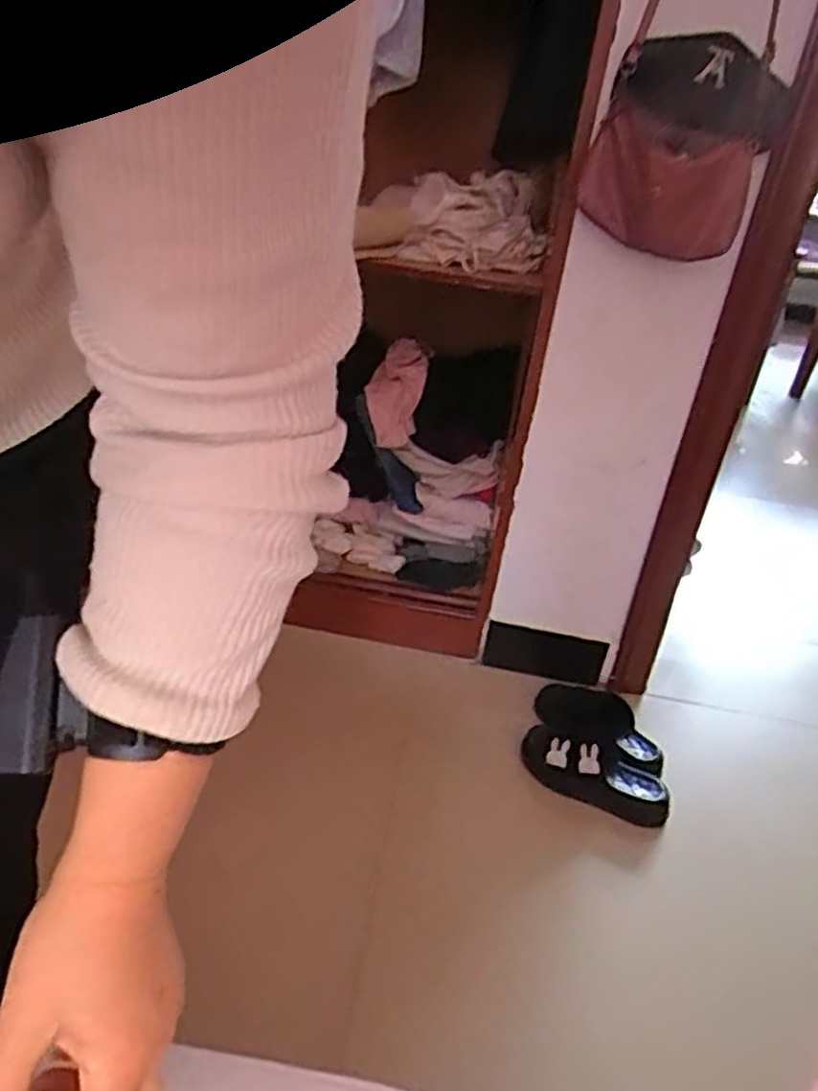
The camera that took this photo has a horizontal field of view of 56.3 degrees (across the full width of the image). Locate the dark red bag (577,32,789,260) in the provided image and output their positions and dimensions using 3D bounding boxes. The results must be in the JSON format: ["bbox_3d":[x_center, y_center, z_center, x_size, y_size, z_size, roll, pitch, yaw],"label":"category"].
[{"bbox_3d":[0.357,-0.527,1.013,0.213,0.239,0.083,21,32,22],"label":"dark red bag"}]

